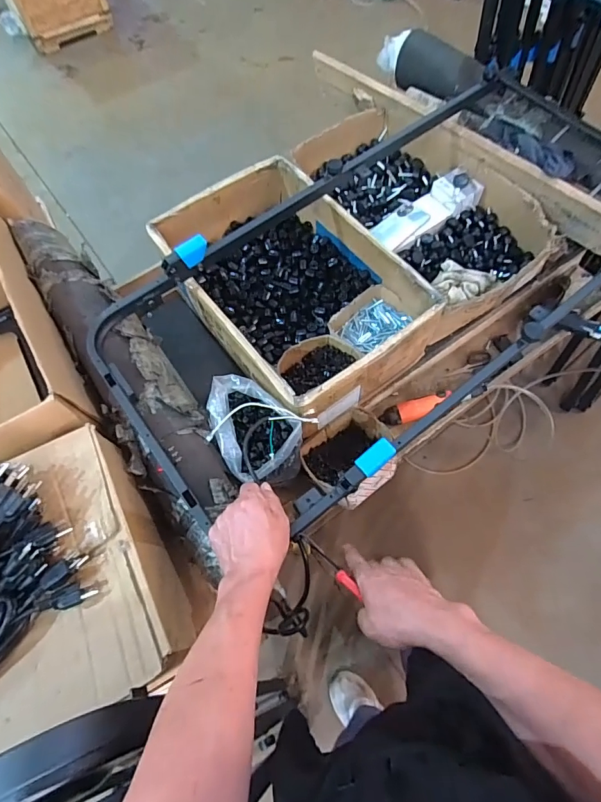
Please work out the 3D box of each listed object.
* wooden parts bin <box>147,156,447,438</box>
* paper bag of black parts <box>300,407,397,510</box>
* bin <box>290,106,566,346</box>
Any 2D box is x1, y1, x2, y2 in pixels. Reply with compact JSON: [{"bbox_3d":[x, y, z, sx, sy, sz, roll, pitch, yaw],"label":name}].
[{"bbox_3d":[-0.022,-0.234,0.876,0.357,0.144,0.524,-37,69,-13],"label":"wooden parts bin"},{"bbox_3d":[0.097,0.108,0.809,0.169,0.091,0.147,-37,69,-13],"label":"paper bag of black parts"},{"bbox_3d":[0.258,-0.448,0.973,0.393,0.138,0.596,-34,68,-12],"label":"bin"}]

